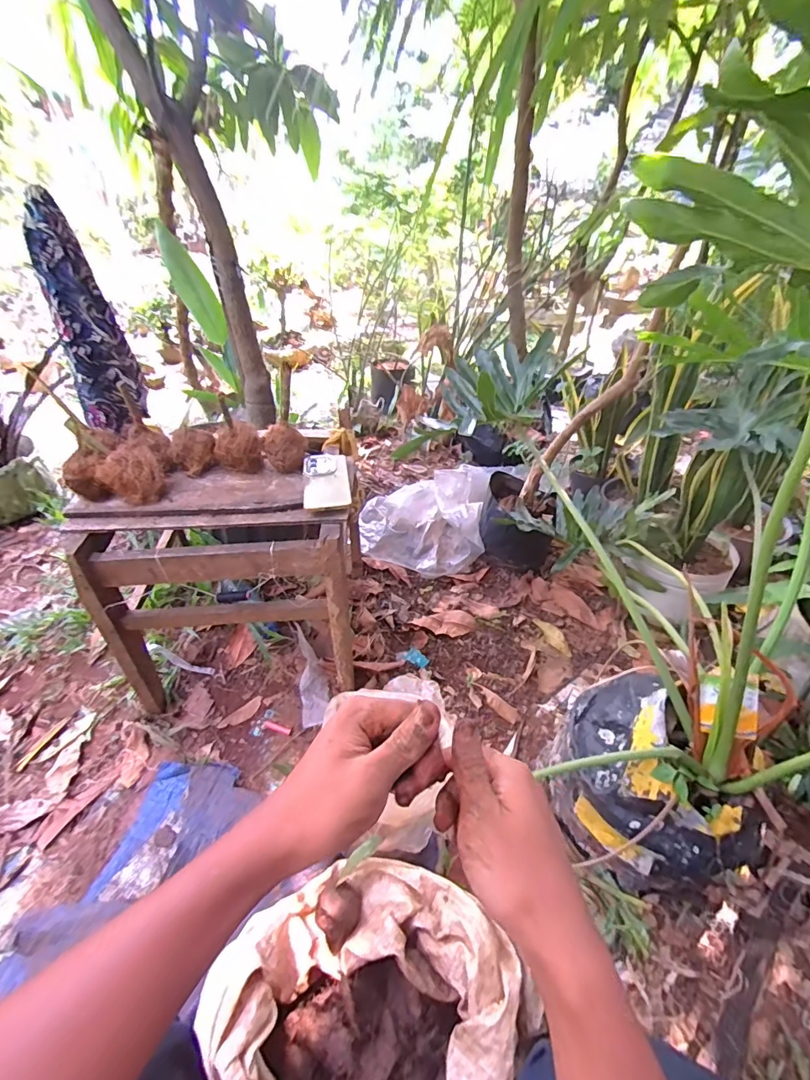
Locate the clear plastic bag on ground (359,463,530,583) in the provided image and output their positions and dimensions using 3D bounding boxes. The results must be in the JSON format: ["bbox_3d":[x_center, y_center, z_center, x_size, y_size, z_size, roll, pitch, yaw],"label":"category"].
[{"bbox_3d":[0.094,-0.094,1.437,0.367,0.134,0.497,21,42,24],"label":"clear plastic bag on ground"}]

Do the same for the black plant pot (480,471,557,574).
[{"bbox_3d":[0.307,-0.027,1.292,0.191,0.222,0.194,1,37,0],"label":"black plant pot"}]

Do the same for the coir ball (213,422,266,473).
[{"bbox_3d":[-0.291,-0.162,0.814,0.078,0.080,0.066,-14,39,-16],"label":"coir ball"}]

